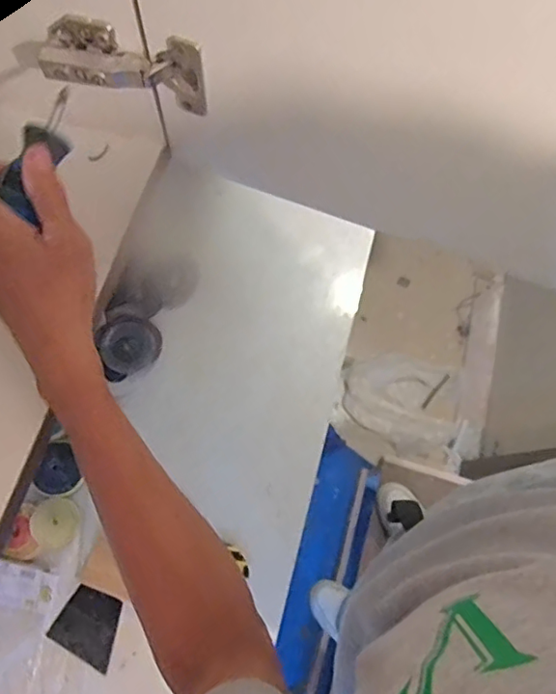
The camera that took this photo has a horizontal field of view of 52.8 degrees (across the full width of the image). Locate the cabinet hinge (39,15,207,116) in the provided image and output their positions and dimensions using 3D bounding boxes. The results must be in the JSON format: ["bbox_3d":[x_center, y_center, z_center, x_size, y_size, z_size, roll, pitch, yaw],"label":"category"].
[{"bbox_3d":[-0.109,-0.196,0.394,0.115,0.049,0.030,14,69,4],"label":"cabinet hinge"}]

